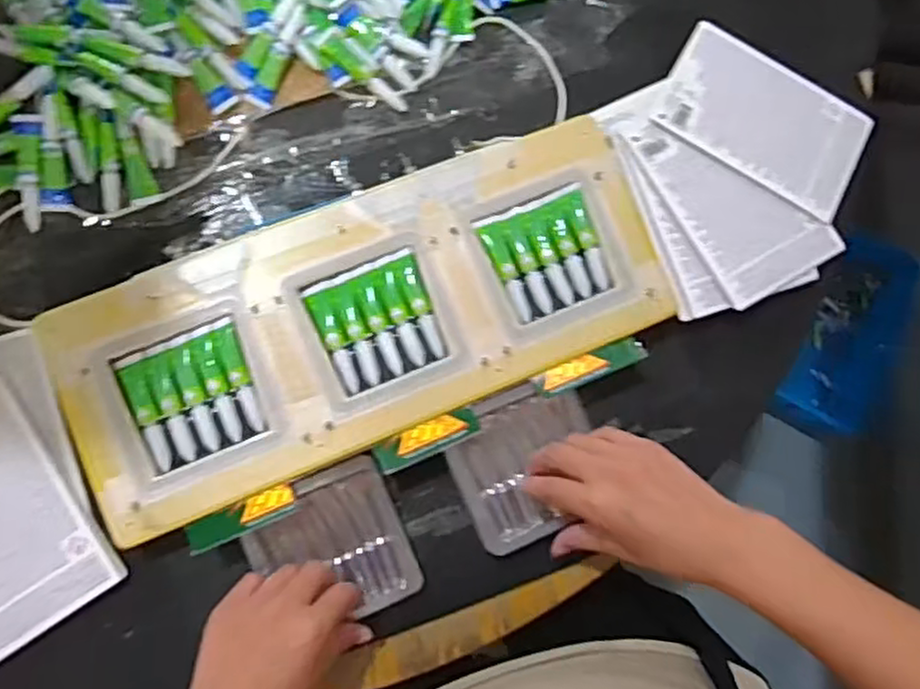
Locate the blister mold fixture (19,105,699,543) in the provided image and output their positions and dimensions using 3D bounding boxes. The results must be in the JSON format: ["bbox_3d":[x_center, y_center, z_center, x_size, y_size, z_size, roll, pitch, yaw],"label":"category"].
[{"bbox_3d":[-0.060,-0.019,0.520,0.428,0.029,0.169,-22,84,-9],"label":"blister mold fixture"}]

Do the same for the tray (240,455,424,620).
[{"bbox_3d":[-0.090,0.143,0.509,0.100,0.025,0.102,-24,83,-6],"label":"tray"}]

